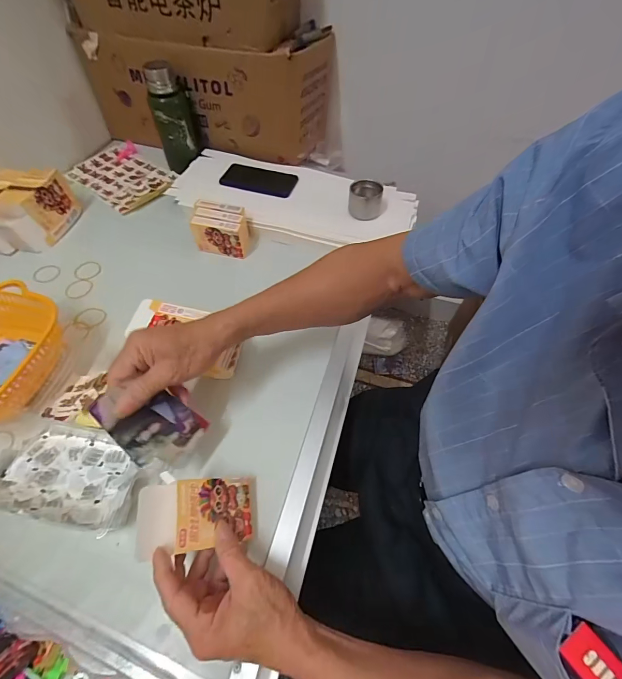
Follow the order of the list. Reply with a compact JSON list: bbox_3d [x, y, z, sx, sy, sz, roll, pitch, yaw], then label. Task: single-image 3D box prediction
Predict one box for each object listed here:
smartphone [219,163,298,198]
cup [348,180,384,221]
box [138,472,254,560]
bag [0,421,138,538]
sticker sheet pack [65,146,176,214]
[{"bbox_3d":[-0.110,-0.348,0.754,0.161,0.014,0.083,18,58,11],"label":"smartphone"},{"bbox_3d":[0.105,-0.273,0.677,0.061,0.055,0.064,1,56,-1],"label":"cup"},{"bbox_3d":[-0.111,0.179,0.366,0.129,0.029,0.068,10,47,-38],"label":"box"},{"bbox_3d":[-0.294,0.157,0.416,0.184,0.044,0.106,10,56,6],"label":"bag"},{"bbox_3d":[-0.444,-0.384,0.818,0.275,0.013,0.161,33,60,23],"label":"sticker sheet pack"}]

